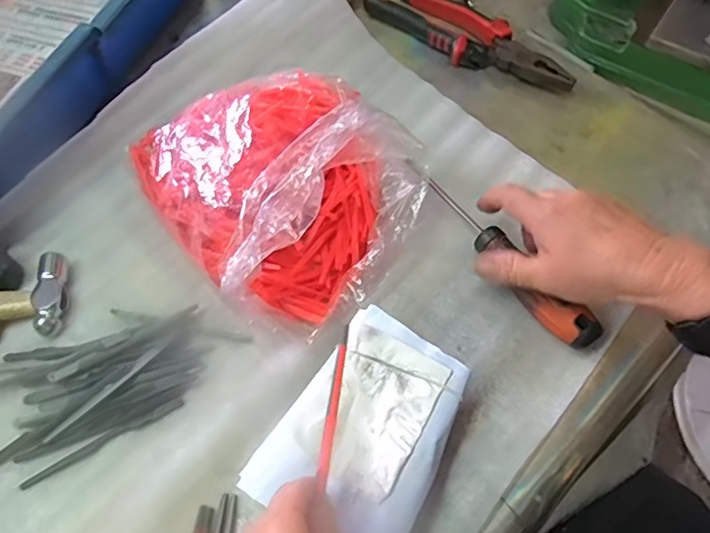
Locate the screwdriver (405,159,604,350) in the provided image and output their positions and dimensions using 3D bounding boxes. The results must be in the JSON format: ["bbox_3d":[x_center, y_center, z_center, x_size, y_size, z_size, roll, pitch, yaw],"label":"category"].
[{"bbox_3d":[0.103,-0.020,0.408,0.025,0.030,0.197,-28,60,-16],"label":"screwdriver"}]

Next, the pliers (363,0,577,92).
[{"bbox_3d":[0.112,-0.226,0.538,0.217,0.022,0.061,37,65,19],"label":"pliers"}]

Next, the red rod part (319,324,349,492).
[{"bbox_3d":[-0.011,0.066,0.266,0.005,0.005,0.073,8,76,4],"label":"red rod part"}]

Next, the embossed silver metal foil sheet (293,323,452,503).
[{"bbox_3d":[0.012,0.079,0.313,0.059,0.012,0.086,27,62,15],"label":"embossed silver metal foil sheet"}]

